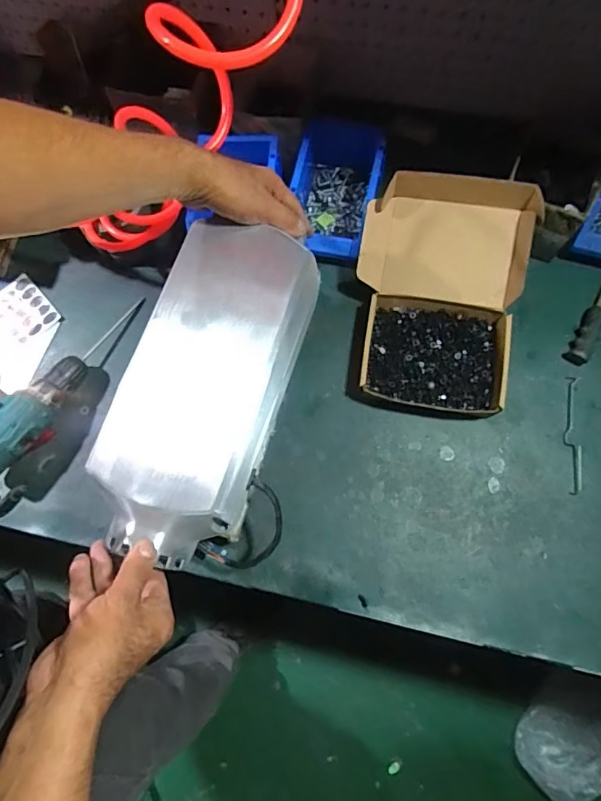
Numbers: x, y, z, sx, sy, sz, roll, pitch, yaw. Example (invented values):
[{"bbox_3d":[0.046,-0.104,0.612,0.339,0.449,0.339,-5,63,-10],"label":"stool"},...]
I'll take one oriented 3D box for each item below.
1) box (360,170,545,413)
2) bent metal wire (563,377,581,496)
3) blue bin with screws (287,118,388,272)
[{"bbox_3d":[0.172,-0.132,0.603,0.209,0.107,0.278,11,74,6],"label":"box"},{"bbox_3d":[0.345,0.042,0.597,0.021,0.004,0.151,6,74,4],"label":"bent metal wire"},{"bbox_3d":[0.050,-0.305,0.668,0.118,0.072,0.213,11,74,6],"label":"blue bin with screws"}]

